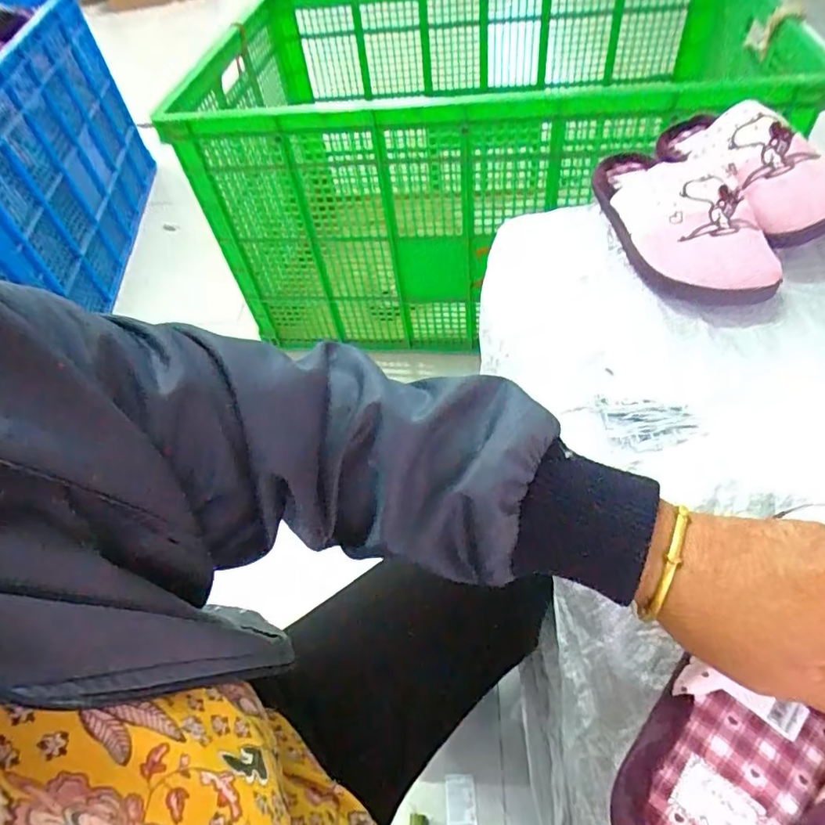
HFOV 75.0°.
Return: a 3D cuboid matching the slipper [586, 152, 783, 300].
[{"bbox_3d":[0.252,-0.198,0.524,0.097,0.069,0.231,-8,51,-1],"label":"slipper"}]

